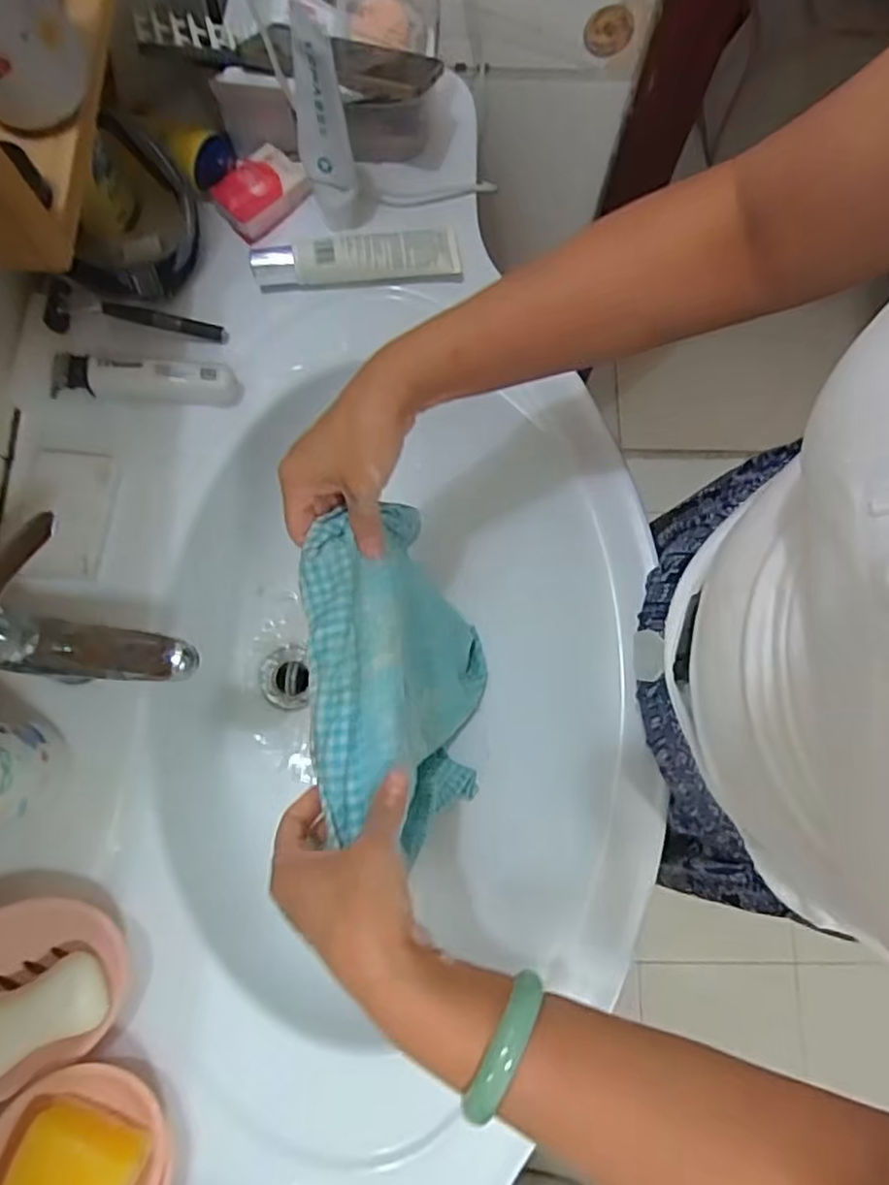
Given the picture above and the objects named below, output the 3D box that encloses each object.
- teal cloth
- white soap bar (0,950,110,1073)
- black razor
[{"bbox_3d":[-0.029,0.071,0.519,0.047,0.237,0.194,-8,73,16],"label":"teal cloth"},{"bbox_3d":[-0.263,0.271,0.427,0.086,0.016,0.045,-20,74,-18],"label":"white soap bar"},{"bbox_3d":[-0.260,-0.234,0.569,0.141,0.020,0.034,3,76,-19],"label":"black razor"}]

